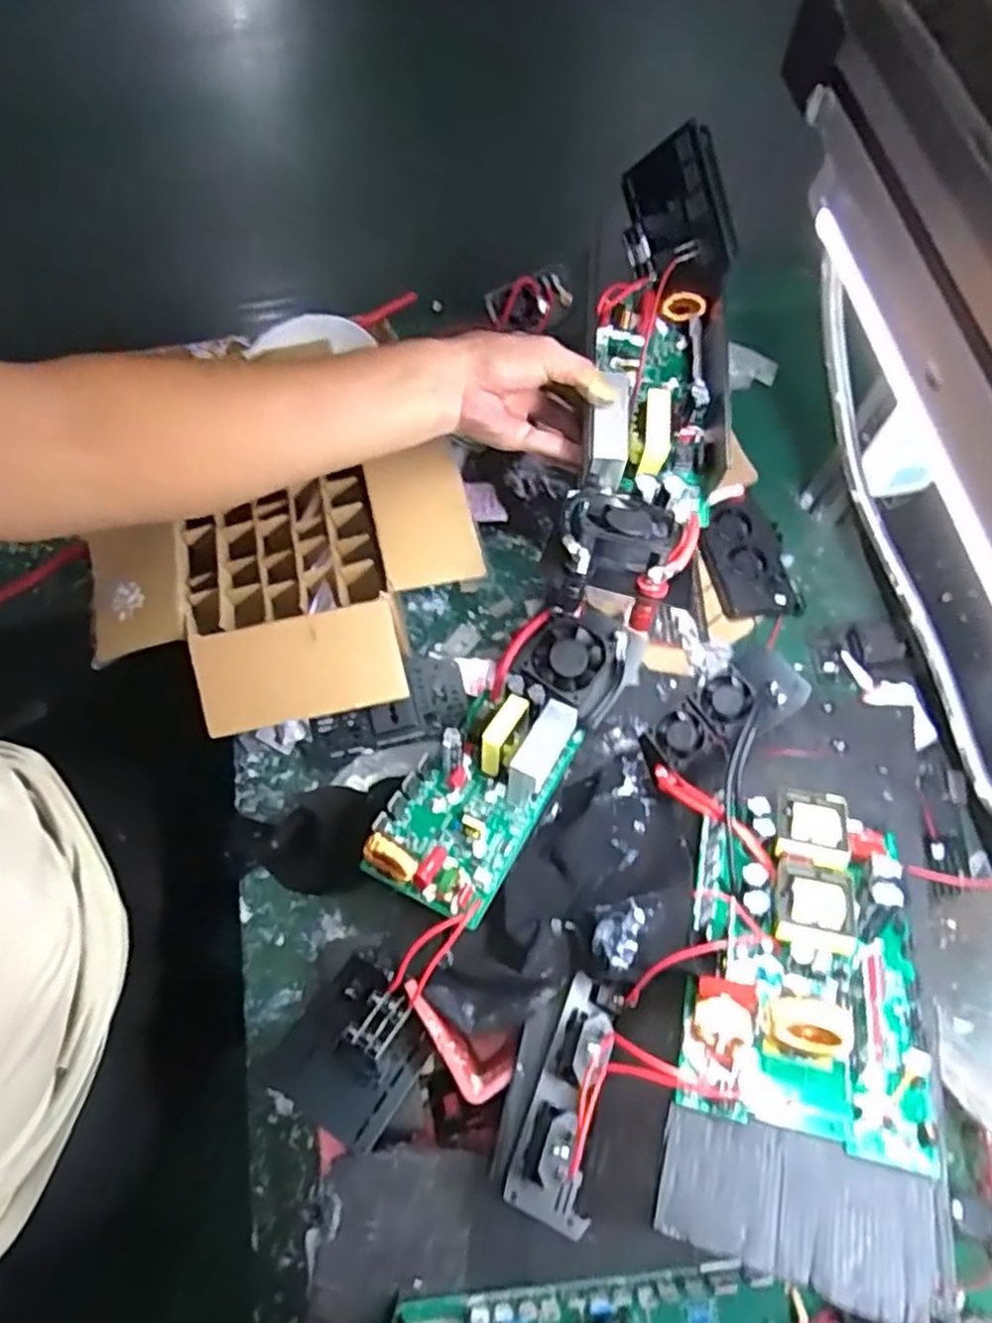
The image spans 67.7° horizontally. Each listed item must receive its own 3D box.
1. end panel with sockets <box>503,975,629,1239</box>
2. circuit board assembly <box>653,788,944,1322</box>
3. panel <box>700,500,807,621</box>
[{"bbox_3d":[0.044,0.265,0.448,0.051,0.051,0.133,15,70,6],"label":"end panel with sockets"},{"bbox_3d":[0.178,0.189,0.423,0.133,0.051,0.268,11,52,14],"label":"circuit board assembly"},{"bbox_3d":[0.232,-0.090,0.683,0.069,0.032,0.112,-13,69,-5],"label":"panel"}]

